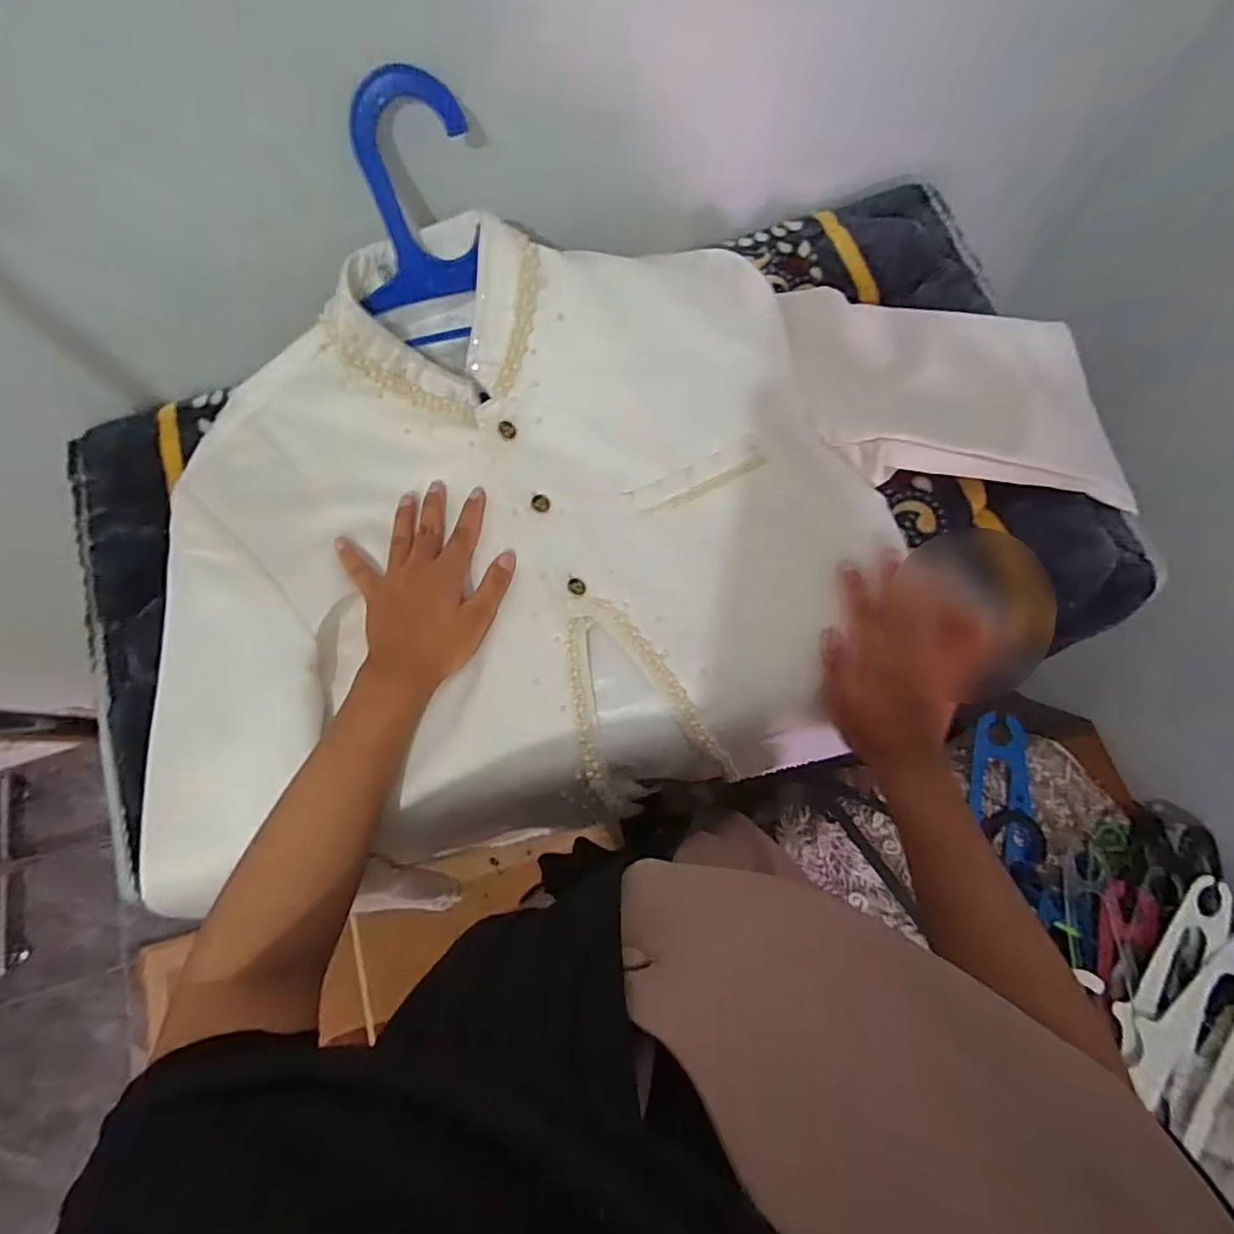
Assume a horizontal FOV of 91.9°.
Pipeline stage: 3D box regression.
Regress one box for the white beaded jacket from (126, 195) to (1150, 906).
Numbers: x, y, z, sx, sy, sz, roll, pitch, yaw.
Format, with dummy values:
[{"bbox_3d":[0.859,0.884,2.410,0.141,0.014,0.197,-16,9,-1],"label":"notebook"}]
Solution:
[{"bbox_3d":[-0.004,-0.070,0.434,0.723,0.061,0.400,-16,83,0],"label":"white beaded jacket"}]

